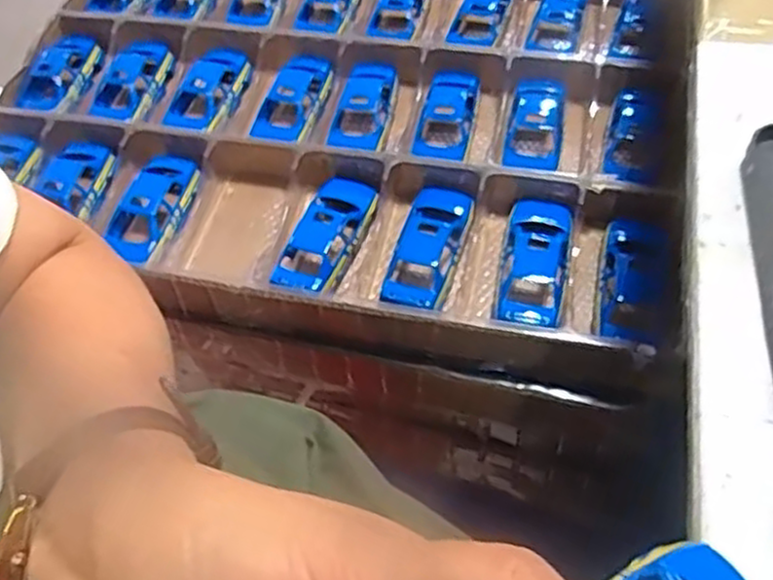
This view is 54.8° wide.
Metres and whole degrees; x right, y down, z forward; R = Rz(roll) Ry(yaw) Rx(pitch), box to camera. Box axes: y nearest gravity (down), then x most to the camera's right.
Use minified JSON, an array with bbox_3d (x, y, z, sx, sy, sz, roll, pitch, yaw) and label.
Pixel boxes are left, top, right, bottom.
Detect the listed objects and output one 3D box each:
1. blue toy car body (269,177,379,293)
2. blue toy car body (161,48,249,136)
[{"bbox_3d":[-0.053,-0.045,0.611,0.054,0.029,0.126,15,58,15],"label":"blue toy car body"},{"bbox_3d":[-0.170,-0.182,0.704,0.058,0.031,0.128,2,55,6],"label":"blue toy car body"}]

